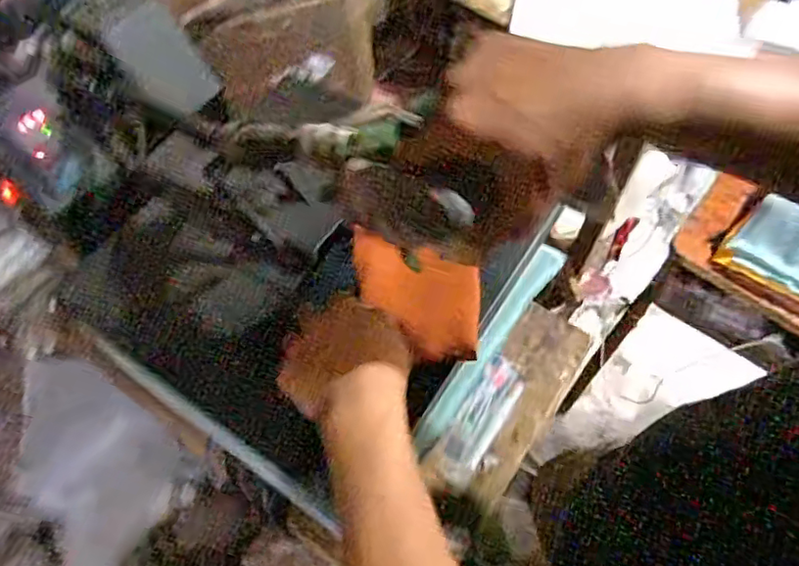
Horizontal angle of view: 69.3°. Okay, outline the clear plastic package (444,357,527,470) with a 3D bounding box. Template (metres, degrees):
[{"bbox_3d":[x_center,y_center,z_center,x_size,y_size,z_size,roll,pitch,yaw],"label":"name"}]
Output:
[{"bbox_3d":[0.105,0.154,0.697,0.049,0.023,0.143,28,66,14],"label":"clear plastic package"}]

